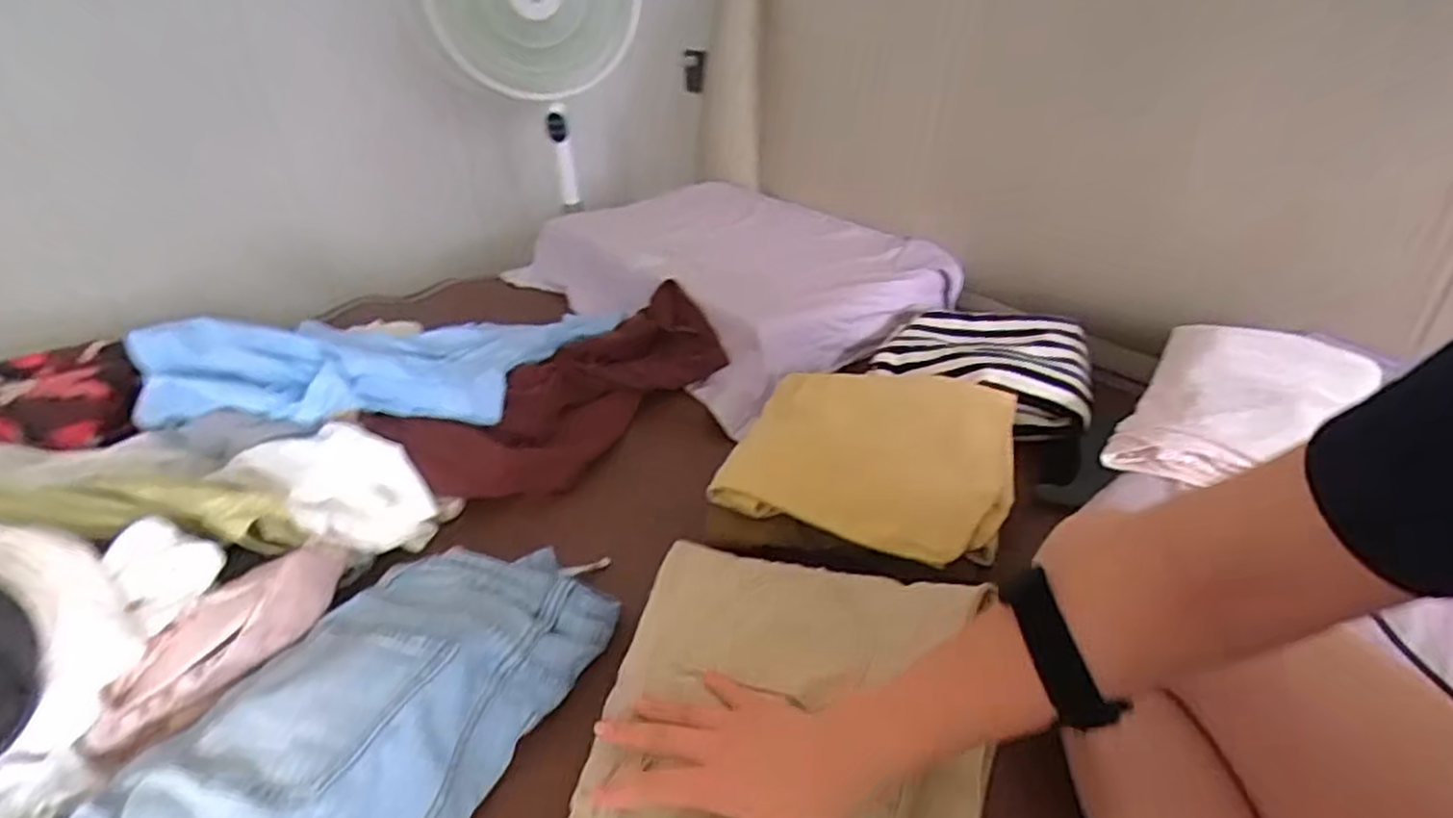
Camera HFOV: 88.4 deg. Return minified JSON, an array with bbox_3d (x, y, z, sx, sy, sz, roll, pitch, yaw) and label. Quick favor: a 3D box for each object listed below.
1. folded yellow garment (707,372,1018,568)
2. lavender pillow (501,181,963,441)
[{"bbox_3d":[0.151,0.028,0.715,0.241,0.052,0.259,14,36,24],"label":"folded yellow garment"},{"bbox_3d":[-0.009,-0.211,1.154,0.445,0.094,0.607,-24,38,-31],"label":"lavender pillow"}]

